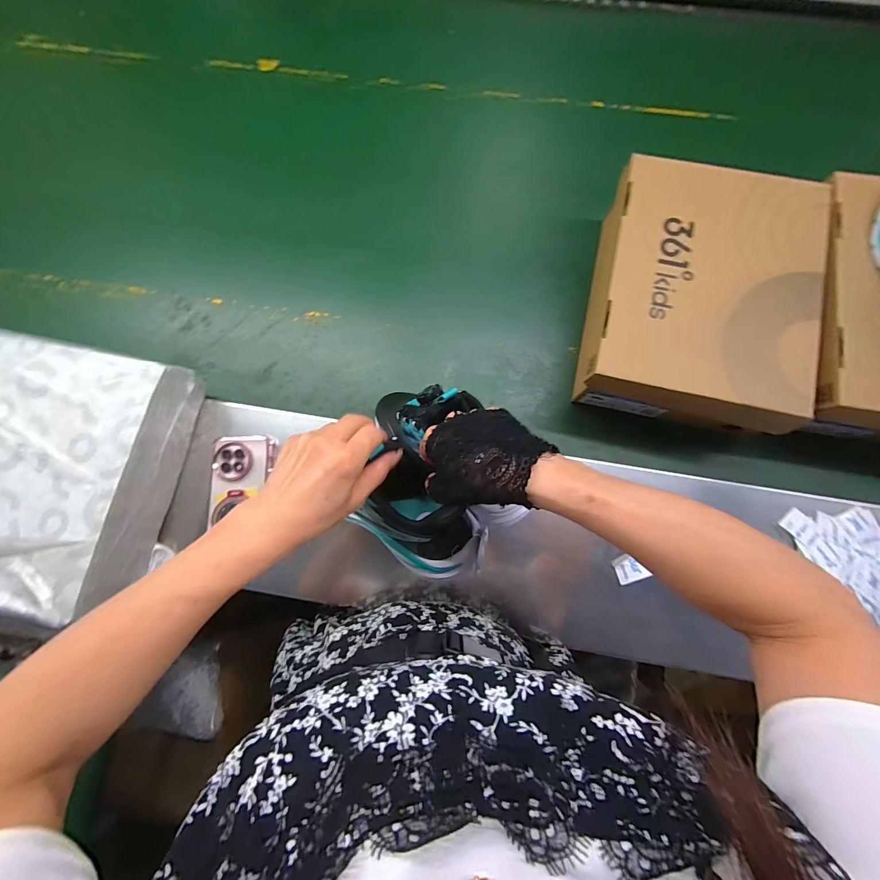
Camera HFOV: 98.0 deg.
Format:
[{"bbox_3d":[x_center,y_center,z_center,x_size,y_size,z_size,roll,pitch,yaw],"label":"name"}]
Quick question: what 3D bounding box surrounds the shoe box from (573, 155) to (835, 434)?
[{"bbox_3d":[0.320,-0.177,0.502,0.260,0.123,0.328,13,78,4],"label":"shoe box"}]

